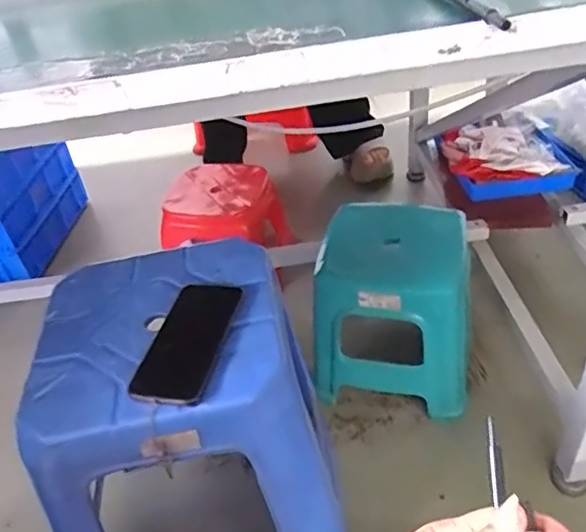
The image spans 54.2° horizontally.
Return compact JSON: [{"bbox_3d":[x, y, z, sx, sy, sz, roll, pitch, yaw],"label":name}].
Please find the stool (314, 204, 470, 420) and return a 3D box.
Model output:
[{"bbox_3d":[0.165,0.067,0.979,0.242,0.248,0.240,0,40,9],"label":"stool"}]

